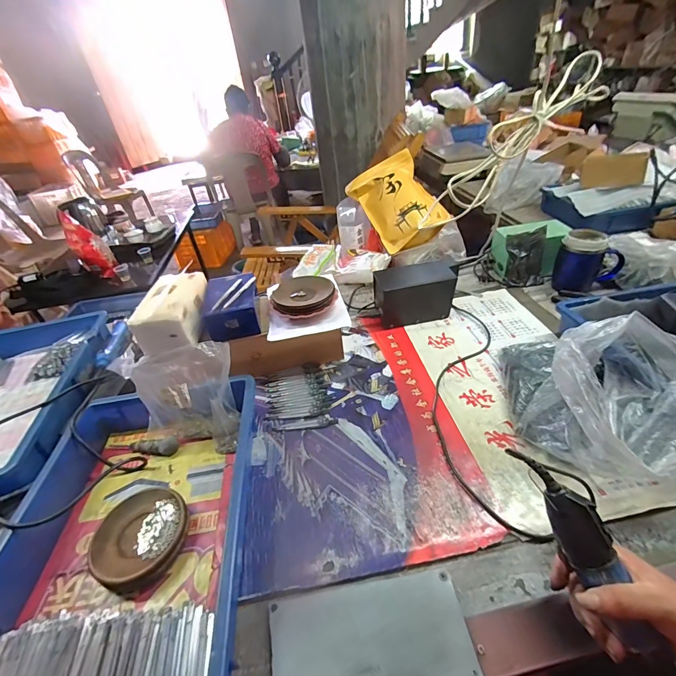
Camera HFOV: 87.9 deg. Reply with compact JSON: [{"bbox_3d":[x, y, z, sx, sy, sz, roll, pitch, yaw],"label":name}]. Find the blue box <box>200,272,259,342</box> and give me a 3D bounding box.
[{"bbox_3d":[-0.203,-0.064,0.677,0.101,0.066,0.142,-15,38,-9],"label":"blue box"}]

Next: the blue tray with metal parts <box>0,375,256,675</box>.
[{"bbox_3d":[-0.257,0.239,0.439,0.285,0.081,0.420,-9,38,-2],"label":"blue tray with metal parts"}]

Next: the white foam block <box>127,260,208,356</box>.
[{"bbox_3d":[-0.304,-0.057,0.655,0.094,0.082,0.160,-5,38,4],"label":"white foam block"}]

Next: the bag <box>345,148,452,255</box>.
[{"bbox_3d":[0.174,-0.412,1.054,0.203,0.094,0.299,-29,67,14],"label":"bag"}]

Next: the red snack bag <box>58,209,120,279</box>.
[{"bbox_3d":[-1.012,-0.369,1.412,0.126,0.265,0.104,6,55,36],"label":"red snack bag"}]

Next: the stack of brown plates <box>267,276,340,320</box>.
[{"bbox_3d":[-0.068,-0.077,0.687,0.119,0.047,0.103,8,40,20],"label":"stack of brown plates"}]

